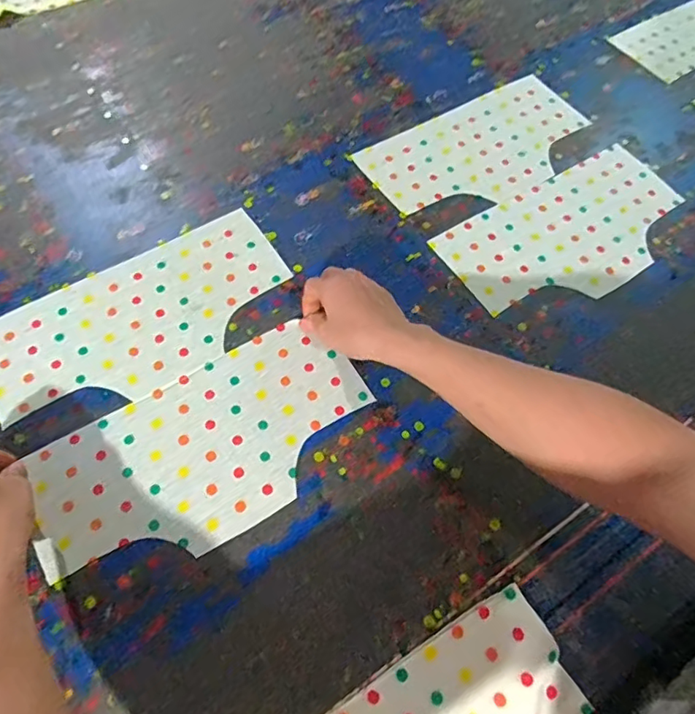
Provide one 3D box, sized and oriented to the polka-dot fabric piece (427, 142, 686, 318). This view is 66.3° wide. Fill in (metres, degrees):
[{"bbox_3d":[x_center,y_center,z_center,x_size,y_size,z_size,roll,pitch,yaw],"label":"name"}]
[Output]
[{"bbox_3d":[0.278,-0.153,0.646,0.316,0.007,0.164,-30,67,-19],"label":"polka-dot fabric piece"}]

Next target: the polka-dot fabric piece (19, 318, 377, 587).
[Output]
[{"bbox_3d":[-0.130,0.087,0.505,0.310,0.009,0.161,-30,66,-15],"label":"polka-dot fabric piece"}]

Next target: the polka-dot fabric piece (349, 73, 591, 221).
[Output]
[{"bbox_3d":[0.186,-0.278,0.708,0.318,0.007,0.163,-29,67,-19],"label":"polka-dot fabric piece"}]

